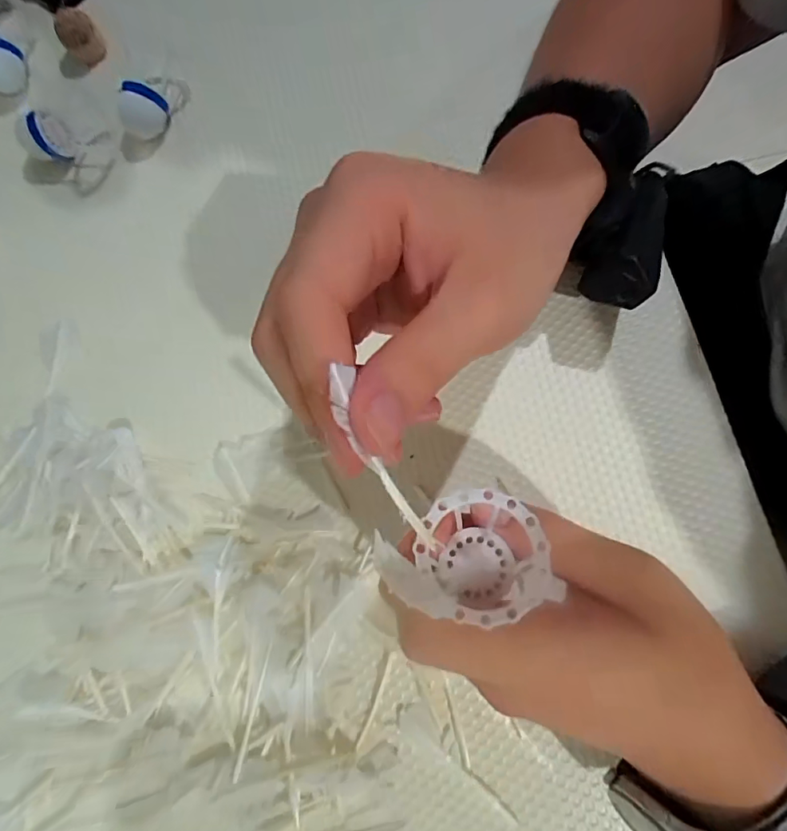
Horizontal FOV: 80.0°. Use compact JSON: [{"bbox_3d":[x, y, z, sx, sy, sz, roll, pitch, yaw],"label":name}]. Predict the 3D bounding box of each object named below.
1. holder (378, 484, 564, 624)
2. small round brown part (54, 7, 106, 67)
[{"bbox_3d":[0.022,0.048,0.159,0.050,0.034,0.038,-19,78,-2],"label":"holder"},{"bbox_3d":[-0.205,-0.247,0.306,0.022,0.021,0.022,0,78,2],"label":"small round brown part"}]

